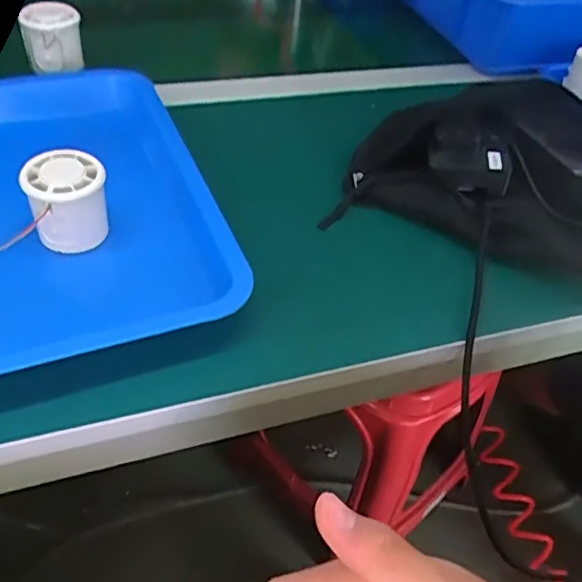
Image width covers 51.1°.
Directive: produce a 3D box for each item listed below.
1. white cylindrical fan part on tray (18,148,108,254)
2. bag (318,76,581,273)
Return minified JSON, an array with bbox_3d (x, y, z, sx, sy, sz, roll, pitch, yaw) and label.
[{"bbox_3d":[-0.167,-0.067,0.458,0.057,0.055,0.053,-19,52,-23],"label":"white cylindrical fan part on tray"},{"bbox_3d":[0.196,-0.107,0.541,0.294,0.072,0.180,10,47,2],"label":"bag"}]

